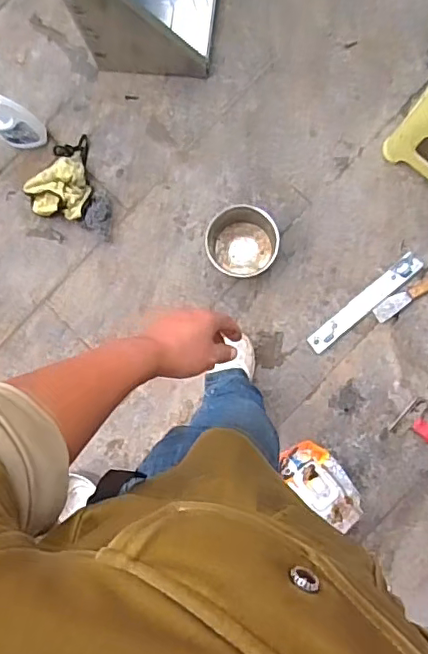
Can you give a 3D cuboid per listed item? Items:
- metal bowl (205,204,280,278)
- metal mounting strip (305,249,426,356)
[{"bbox_3d":[0.066,-0.194,1.296,0.160,0.079,0.152,0,87,3],"label":"metal bowl"},{"bbox_3d":[0.353,-0.058,1.313,0.321,0.008,0.051,-39,81,-4],"label":"metal mounting strip"}]

